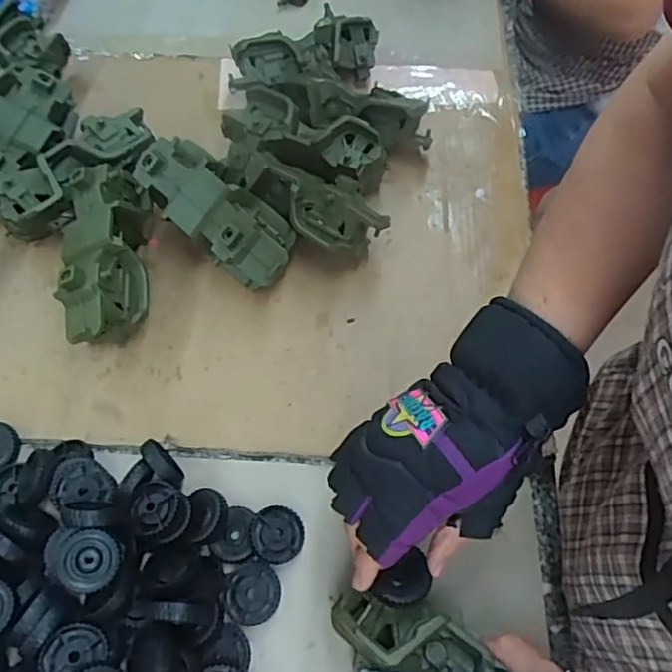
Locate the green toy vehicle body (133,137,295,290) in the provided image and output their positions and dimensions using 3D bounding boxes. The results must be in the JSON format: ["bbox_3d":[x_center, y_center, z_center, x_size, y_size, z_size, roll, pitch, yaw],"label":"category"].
[{"bbox_3d":[-0.113,-0.121,0.599,0.177,0.069,0.079,42,67,8],"label":"green toy vehicle body"}]

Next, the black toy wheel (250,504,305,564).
[{"bbox_3d":[-0.046,0.160,0.488,0.040,0.015,0.043,0,59,1],"label":"black toy wheel"}]

